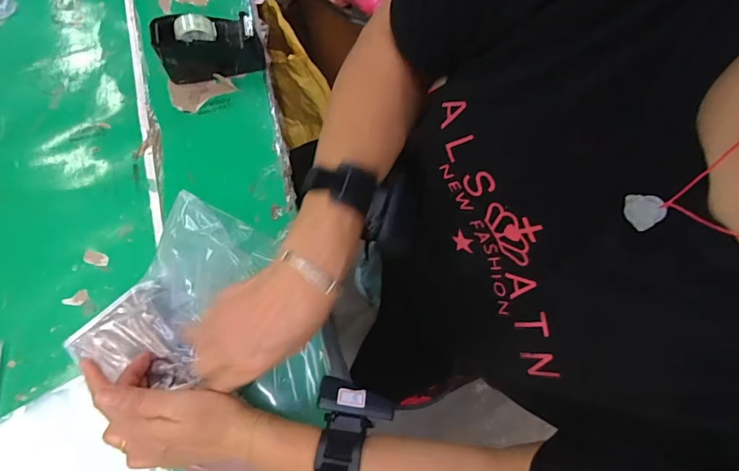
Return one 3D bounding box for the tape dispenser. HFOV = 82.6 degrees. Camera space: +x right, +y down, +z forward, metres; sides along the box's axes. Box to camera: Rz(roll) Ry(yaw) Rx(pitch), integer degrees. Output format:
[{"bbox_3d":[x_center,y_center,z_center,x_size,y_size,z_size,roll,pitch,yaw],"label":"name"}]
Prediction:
[{"bbox_3d":[-0.190,-0.226,0.497,0.113,0.071,0.044,-8,77,-3],"label":"tape dispenser"}]

